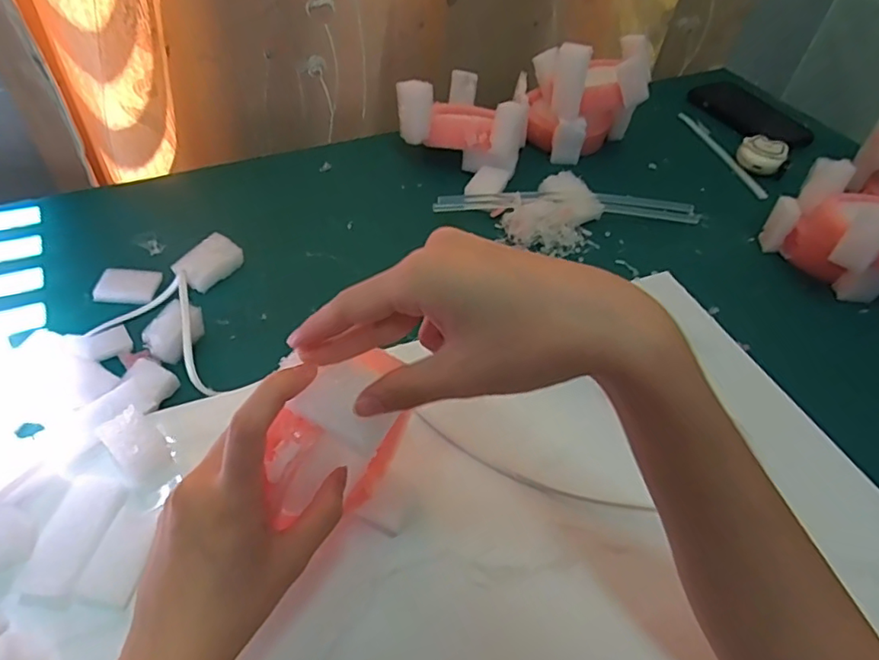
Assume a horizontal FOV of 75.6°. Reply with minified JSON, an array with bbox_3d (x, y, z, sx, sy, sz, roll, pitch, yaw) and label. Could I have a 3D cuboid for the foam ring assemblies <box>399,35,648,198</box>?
[{"bbox_3d":[0.088,-0.247,0.609,0.261,0.104,0.142,-20,54,-22],"label":"foam ring assemblies"}]

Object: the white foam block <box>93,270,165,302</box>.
[{"bbox_3d":[-0.248,-0.035,0.452,0.045,0.007,0.034,3,49,-3],"label":"white foam block"}]

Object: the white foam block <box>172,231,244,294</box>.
[{"bbox_3d":[-0.190,-0.055,0.469,0.031,0.019,0.056,24,51,14],"label":"white foam block"}]

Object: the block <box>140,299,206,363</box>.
[{"bbox_3d":[-0.189,0.002,0.408,0.028,0.026,0.040,19,50,10],"label":"block"}]

